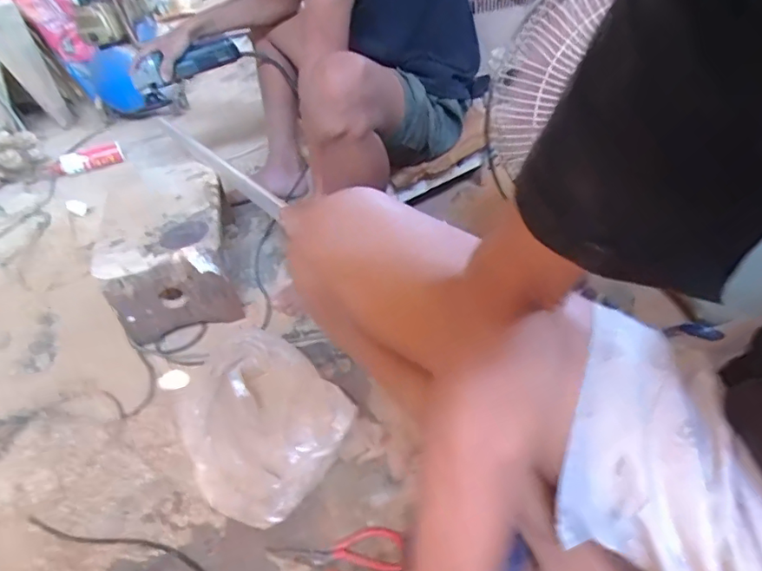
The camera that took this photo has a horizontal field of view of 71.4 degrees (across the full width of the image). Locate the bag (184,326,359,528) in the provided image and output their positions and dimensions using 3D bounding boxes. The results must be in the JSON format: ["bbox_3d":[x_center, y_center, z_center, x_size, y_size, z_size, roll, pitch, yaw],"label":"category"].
[{"bbox_3d":[-0.203,0.201,0.849,0.238,0.093,0.348,-30,44,-25],"label":"bag"}]

